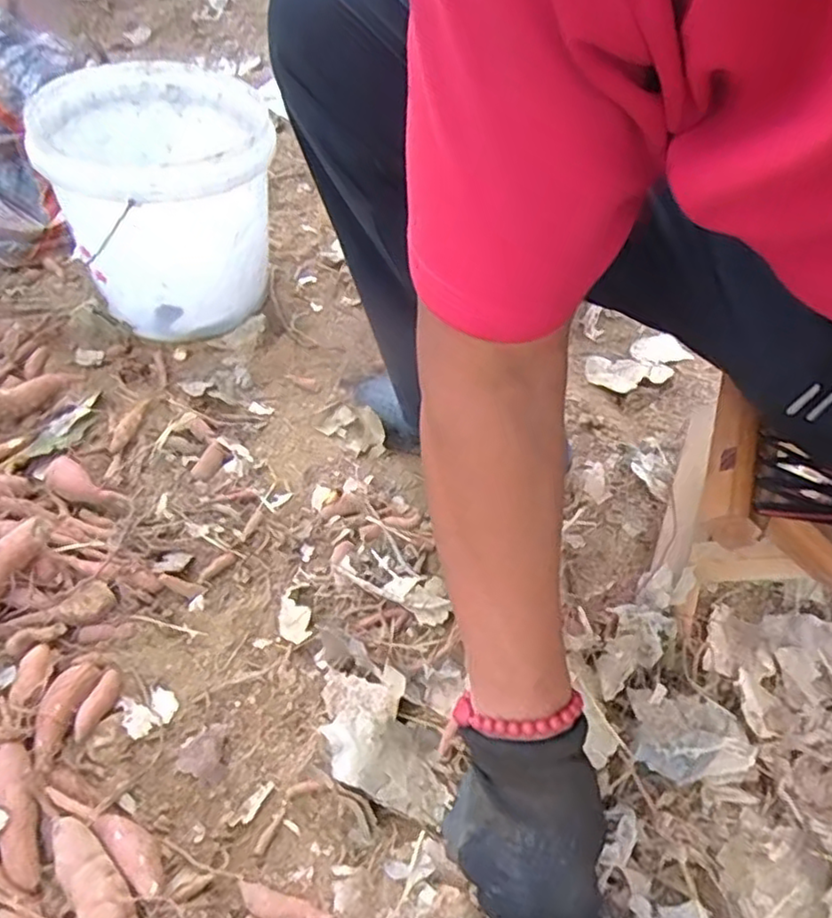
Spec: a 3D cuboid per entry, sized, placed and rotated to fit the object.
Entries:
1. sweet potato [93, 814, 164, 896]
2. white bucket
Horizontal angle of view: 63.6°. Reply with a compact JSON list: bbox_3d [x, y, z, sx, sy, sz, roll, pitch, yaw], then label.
[{"bbox_3d":[-0.181,0.252,0.434,0.062,0.024,0.022,34,56,26],"label":"sweet potato"},{"bbox_3d":[-0.283,-0.291,0.795,0.240,0.227,0.247,-17,51,-15],"label":"white bucket"}]

